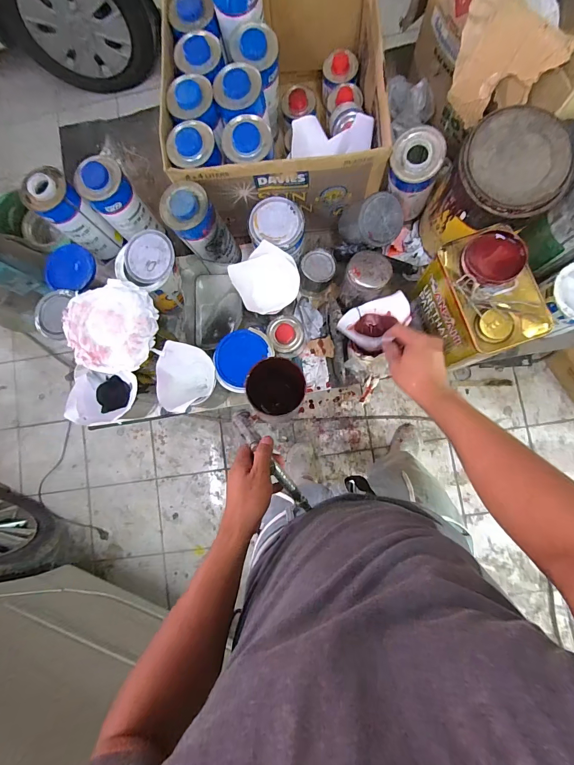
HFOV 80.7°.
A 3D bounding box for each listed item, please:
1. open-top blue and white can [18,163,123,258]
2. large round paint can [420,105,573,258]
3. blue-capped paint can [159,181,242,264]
[{"bbox_3d":[-0.415,-0.327,0.674,0.081,0.181,0.084,0,84,5],"label":"open-top blue and white can"},{"bbox_3d":[0.348,-0.322,0.590,0.149,0.186,0.149,0,84,5],"label":"large round paint can"},{"bbox_3d":[-0.158,-0.285,0.643,0.083,0.181,0.087,0,84,5],"label":"blue-capped paint can"}]

